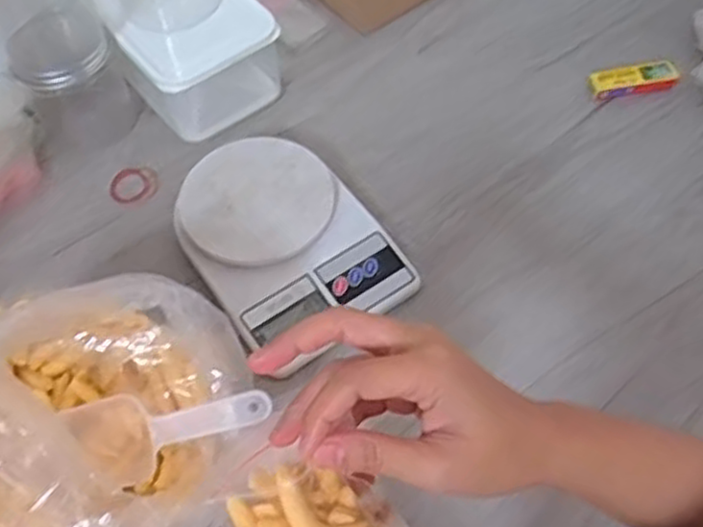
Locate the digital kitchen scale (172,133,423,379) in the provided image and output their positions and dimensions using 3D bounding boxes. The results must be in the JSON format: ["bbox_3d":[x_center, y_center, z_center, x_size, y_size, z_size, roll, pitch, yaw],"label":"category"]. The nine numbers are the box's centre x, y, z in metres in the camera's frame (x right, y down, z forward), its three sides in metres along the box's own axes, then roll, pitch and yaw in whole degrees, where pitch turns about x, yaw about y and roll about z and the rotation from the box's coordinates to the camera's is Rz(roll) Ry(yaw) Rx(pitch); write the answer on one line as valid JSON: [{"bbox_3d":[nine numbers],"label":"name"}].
[{"bbox_3d":[-0.060,-0.017,0.643,0.148,0.044,0.205,-35,65,-17],"label":"digital kitchen scale"}]

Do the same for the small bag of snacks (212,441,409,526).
[{"bbox_3d":[-0.004,0.123,0.327,0.113,0.033,0.049,36,58,-26],"label":"small bag of snacks"}]

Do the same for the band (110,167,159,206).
[{"bbox_3d":[-0.207,-0.074,0.703,0.045,0.006,0.039,-2,60,0],"label":"band"}]

